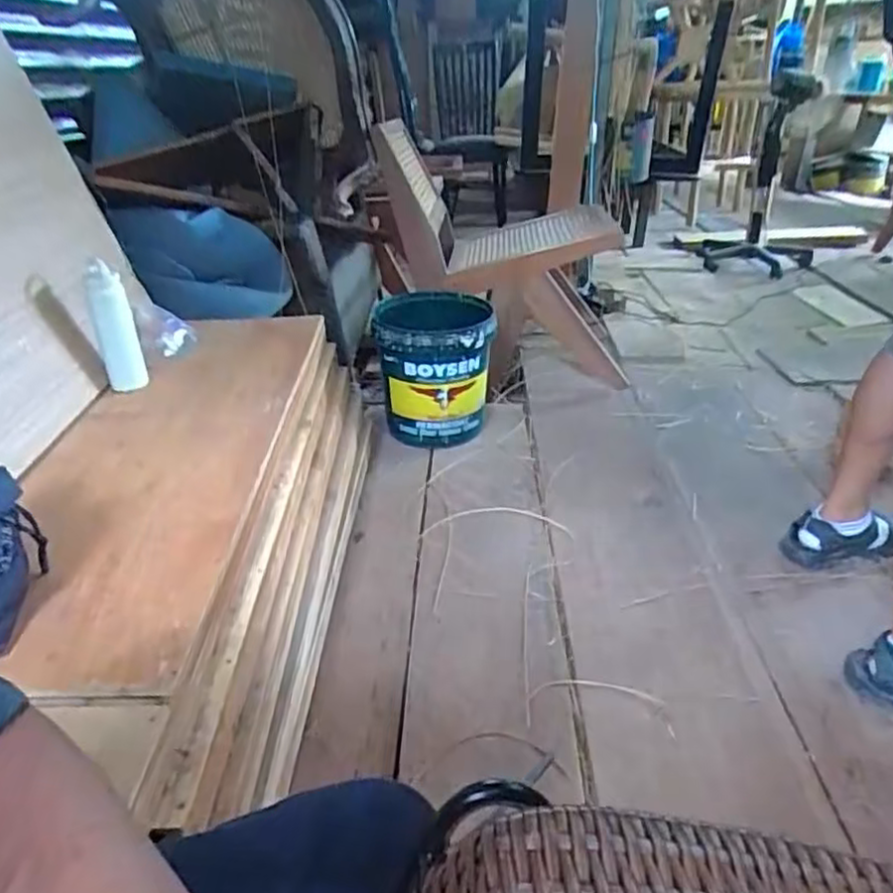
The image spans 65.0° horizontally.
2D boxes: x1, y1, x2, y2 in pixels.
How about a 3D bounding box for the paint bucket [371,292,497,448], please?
[{"bbox_3d":[-0.030,-0.197,1.822,0.288,0.332,0.334,-3,29,-5],"label":"paint bucket"}]

